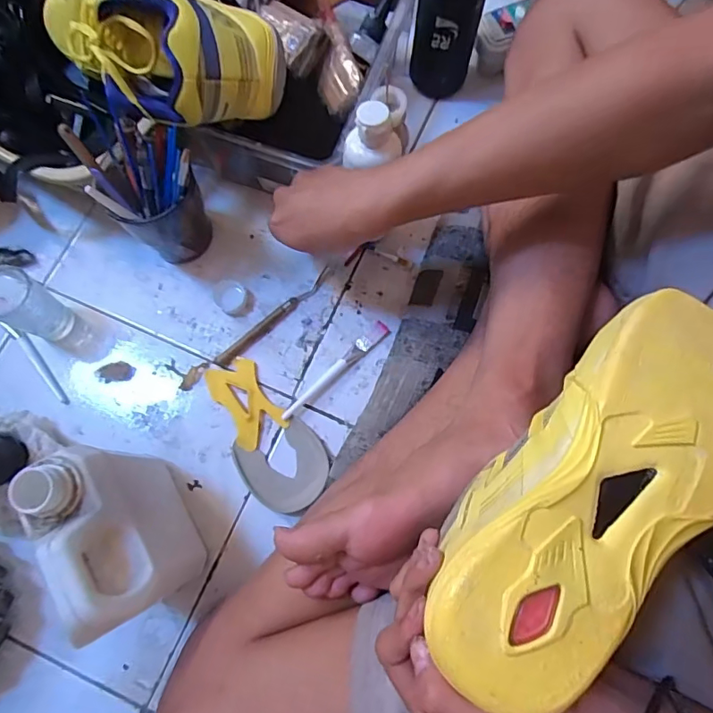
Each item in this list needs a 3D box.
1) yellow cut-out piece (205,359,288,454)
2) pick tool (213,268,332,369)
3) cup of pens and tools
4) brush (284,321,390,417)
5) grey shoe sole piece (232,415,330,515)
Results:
[{"bbox_3d":[-0.111,0.044,0.501,0.052,0.008,0.089,-29,77,-8],"label":"yellow cut-out piece"},{"bbox_3d":[-0.085,-0.042,0.521,0.150,0.006,0.014,-41,79,-10],"label":"pick tool"},{"bbox_3d":[-0.193,-0.154,0.484,0.085,0.142,0.092,-30,78,-8],"label":"cup of pens and tools"},{"bbox_3d":[-0.020,0.015,0.507,0.138,0.009,0.016,-43,80,-10],"label":"brush"},{"bbox_3d":[-0.068,0.107,0.479,0.079,0.009,0.079,-31,78,-8],"label":"grey shoe sole piece"}]

